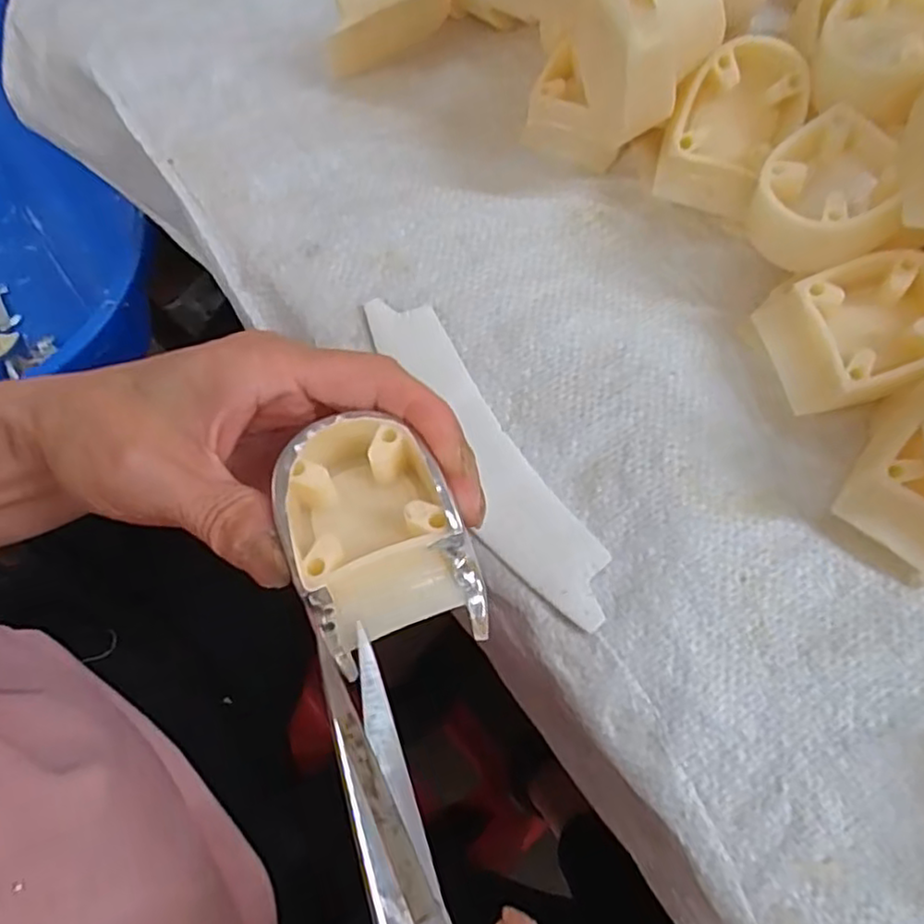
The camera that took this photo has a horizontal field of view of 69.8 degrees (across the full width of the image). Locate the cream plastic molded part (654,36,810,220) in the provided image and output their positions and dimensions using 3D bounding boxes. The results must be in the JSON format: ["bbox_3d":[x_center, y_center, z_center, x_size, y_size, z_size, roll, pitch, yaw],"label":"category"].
[{"bbox_3d":[0.110,-0.133,0.274,0.044,0.058,0.041,-1,70,2],"label":"cream plastic molded part"}]

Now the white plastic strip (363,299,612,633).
[{"bbox_3d":[0.006,-0.005,0.260,0.034,0.006,0.154,-32,71,-6],"label":"white plastic strip"}]

